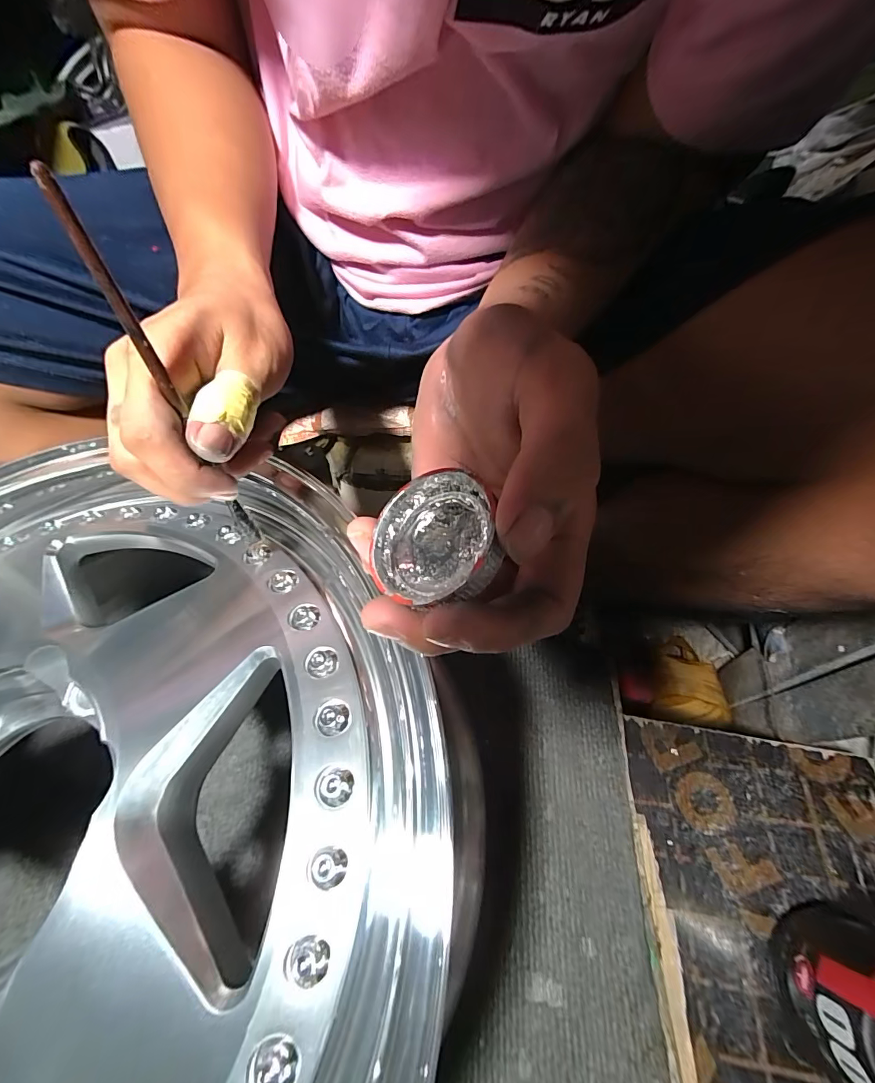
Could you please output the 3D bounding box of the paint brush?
[{"bbox_3d":[-0.112,-0.056,0.182,0.007,0.160,0.004,-13,44,-6],"label":"paint brush"}]

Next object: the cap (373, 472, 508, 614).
[{"bbox_3d":[-0.003,-0.002,0.133,0.040,0.012,0.045,-16,65,21],"label":"cap"}]

